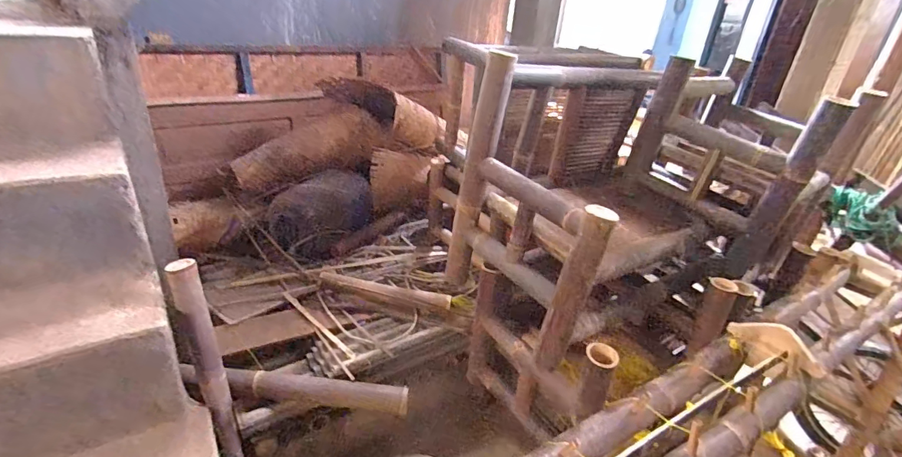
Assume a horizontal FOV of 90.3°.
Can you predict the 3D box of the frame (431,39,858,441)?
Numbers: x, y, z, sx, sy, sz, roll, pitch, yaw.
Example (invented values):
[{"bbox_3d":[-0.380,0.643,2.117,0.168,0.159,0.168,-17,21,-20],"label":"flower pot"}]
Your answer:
[{"bbox_3d":[0.614,-0.012,1.517,1.052,0.926,0.666,-11,31,-30],"label":"frame"}]

